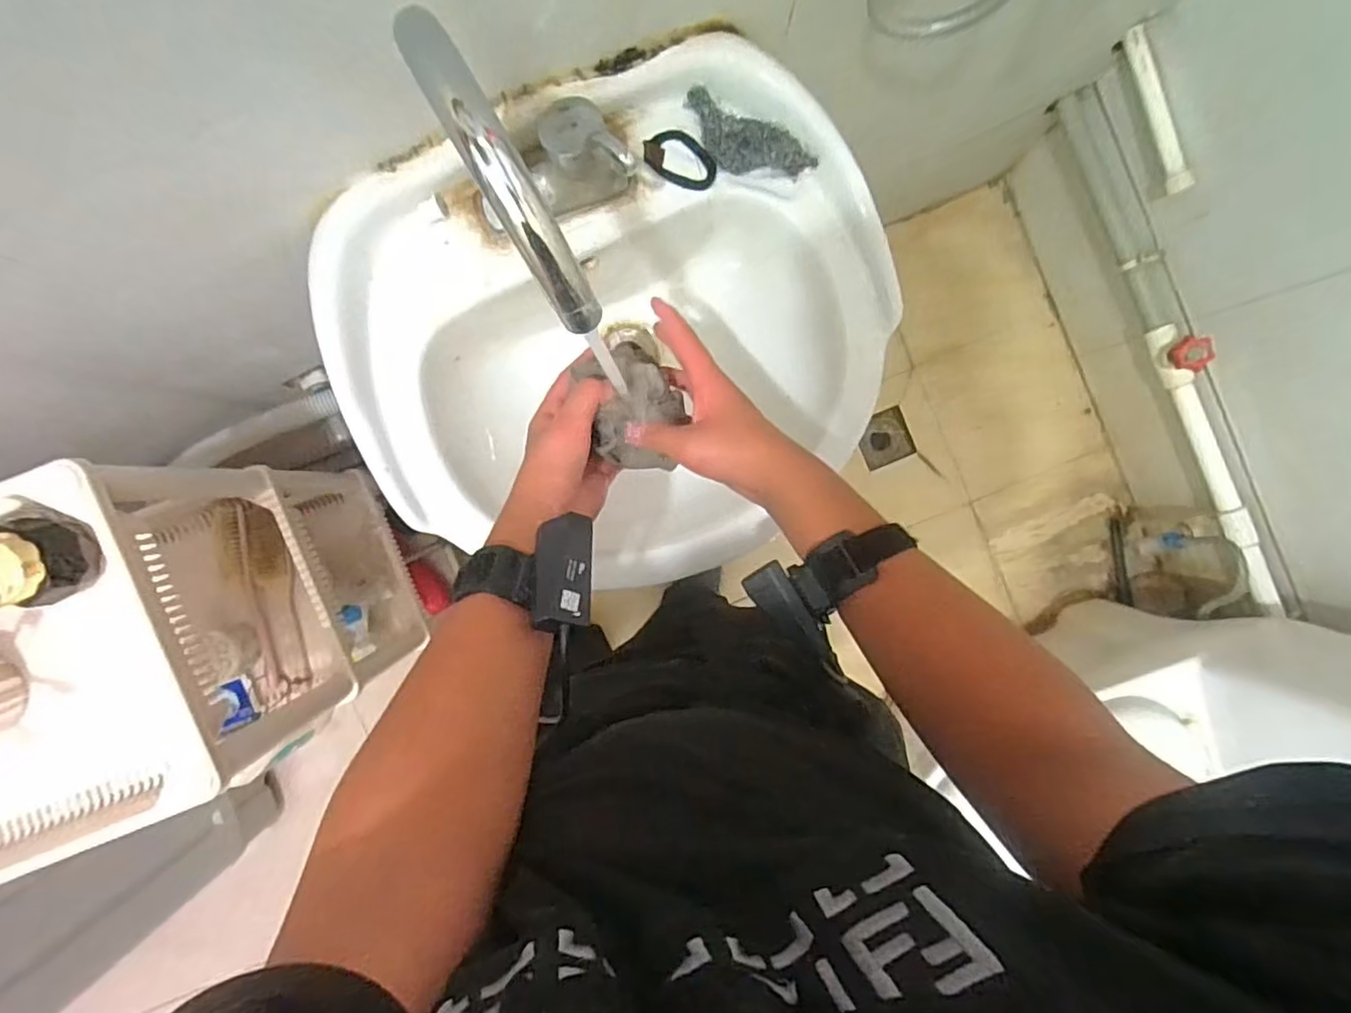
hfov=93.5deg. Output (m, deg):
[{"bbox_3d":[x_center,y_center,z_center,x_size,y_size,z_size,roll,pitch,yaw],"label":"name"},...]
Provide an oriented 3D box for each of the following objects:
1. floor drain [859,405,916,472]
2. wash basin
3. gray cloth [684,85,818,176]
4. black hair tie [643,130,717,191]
[{"bbox_3d":[0.421,-0.139,1.292,0.102,0.046,0.103,-20,92,0],"label":"floor drain"},{"bbox_3d":[-0.043,-0.131,0.567,0.453,0.203,0.374,-25,92,0],"label":"wash basin"},{"bbox_3d":[0.056,-0.298,0.523,0.114,0.032,0.043,25,91,-1],"label":"gray cloth"},{"bbox_3d":[0.005,-0.290,0.533,0.063,0.010,0.040,38,91,-2],"label":"black hair tie"}]

